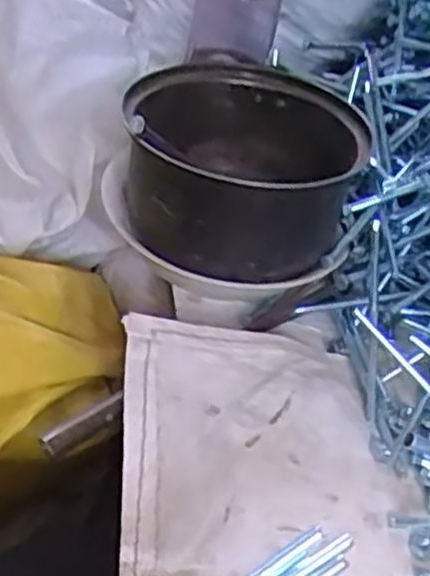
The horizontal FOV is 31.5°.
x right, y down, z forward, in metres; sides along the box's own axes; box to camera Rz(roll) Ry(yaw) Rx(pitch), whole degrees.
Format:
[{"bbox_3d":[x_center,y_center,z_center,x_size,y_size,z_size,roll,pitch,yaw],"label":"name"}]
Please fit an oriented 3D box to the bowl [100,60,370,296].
[{"bbox_3d":[0.009,-0.085,0.540,0.168,0.115,0.162,6,42,-6],"label":"bowl"}]

